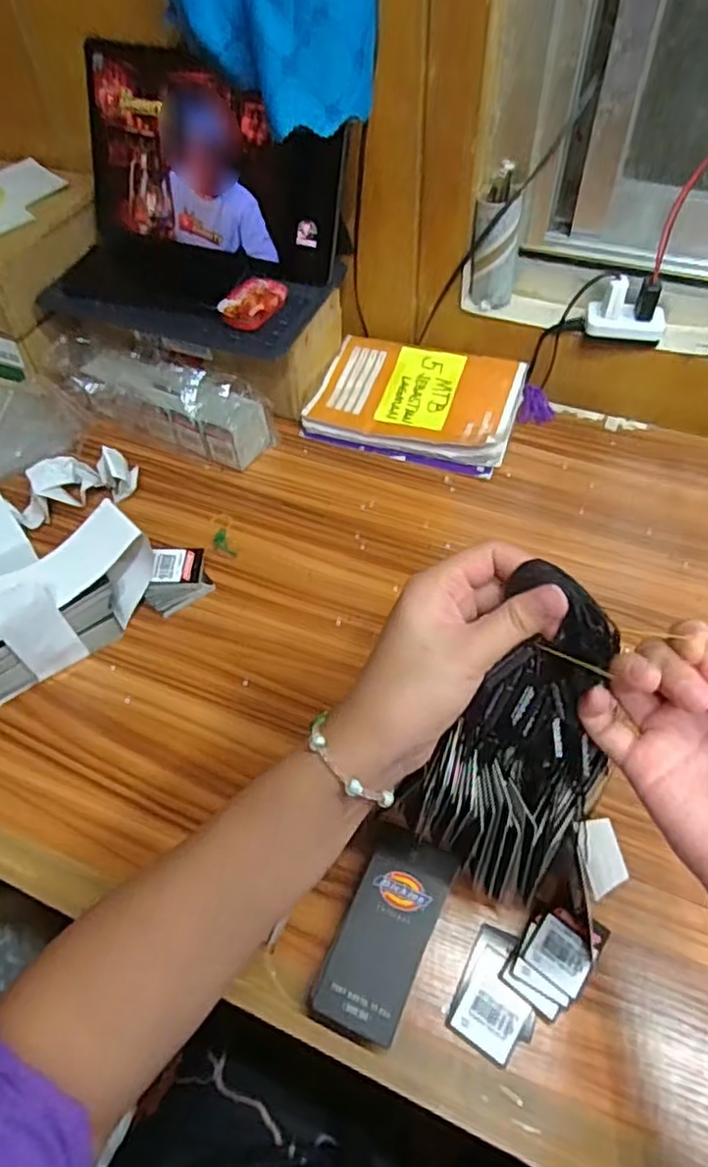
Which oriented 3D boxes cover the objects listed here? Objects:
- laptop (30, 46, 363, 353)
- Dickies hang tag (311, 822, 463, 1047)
[{"bbox_3d":[-0.160,-0.346,0.627,0.271,0.178,0.172,20,57,16],"label":"laptop"},{"bbox_3d":[0.020,0.213,0.411,0.053,0.022,0.111,20,57,16],"label":"Dickies hang tag"}]

